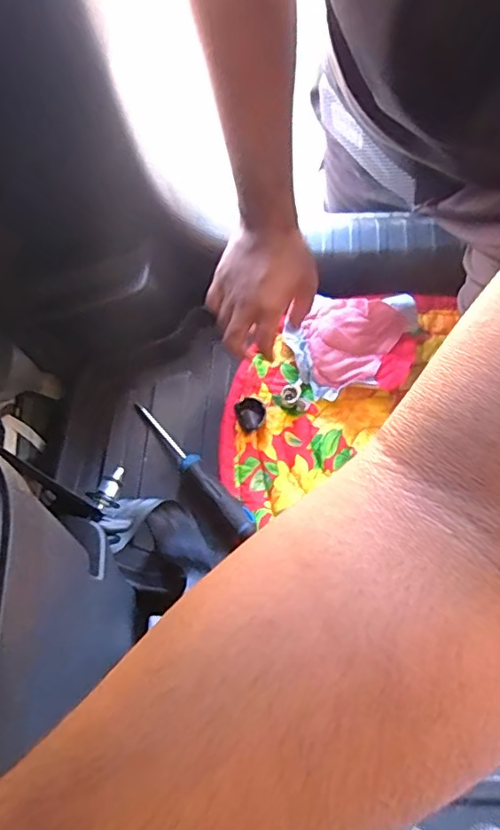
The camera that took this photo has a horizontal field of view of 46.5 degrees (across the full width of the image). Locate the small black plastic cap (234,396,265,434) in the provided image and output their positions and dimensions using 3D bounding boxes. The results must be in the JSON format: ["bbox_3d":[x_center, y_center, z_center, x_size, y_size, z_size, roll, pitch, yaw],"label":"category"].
[{"bbox_3d":[0.000,0.000,0.647,0.031,0.026,0.036,-10,64,-1],"label":"small black plastic cap"}]

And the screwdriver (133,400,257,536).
[{"bbox_3d":[-0.064,0.053,0.631,0.021,0.026,0.201,-39,68,-15],"label":"screwdriver"}]

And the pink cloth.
[{"bbox_3d":[0.119,-0.091,0.656,0.142,0.026,0.105,-26,83,-1],"label":"pink cloth"}]

